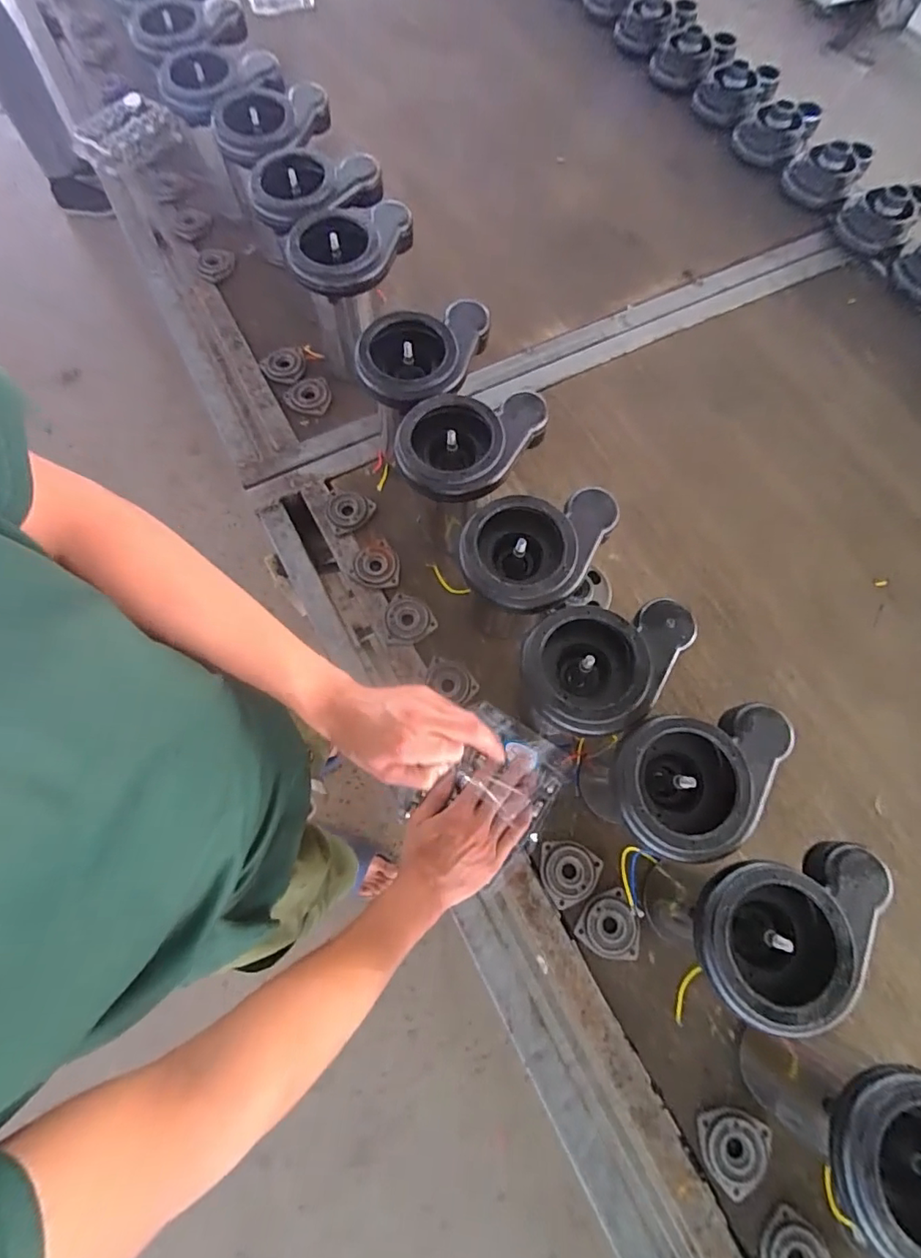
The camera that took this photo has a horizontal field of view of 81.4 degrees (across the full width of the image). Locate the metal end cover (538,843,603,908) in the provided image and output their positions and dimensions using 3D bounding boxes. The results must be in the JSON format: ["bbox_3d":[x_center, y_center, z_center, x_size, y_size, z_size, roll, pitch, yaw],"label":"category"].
[{"bbox_3d":[0.123,0.274,0.597,0.065,0.008,0.066,5,71,2],"label":"metal end cover"}]

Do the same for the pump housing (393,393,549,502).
[{"bbox_3d":[0.007,-0.204,0.588,0.127,0.061,0.162,35,74,11],"label":"pump housing"}]

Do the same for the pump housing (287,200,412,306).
[{"bbox_3d":[-0.134,-0.475,0.670,0.159,0.039,0.116,-18,72,-6],"label":"pump housing"}]

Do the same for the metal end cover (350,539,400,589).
[{"bbox_3d":[-0.115,-0.086,0.720,0.063,0.011,0.067,-3,71,-1],"label":"metal end cover"}]

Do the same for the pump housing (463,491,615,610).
[{"bbox_3d":[0.073,-0.088,0.548,0.123,0.064,0.166,34,74,11],"label":"pump housing"}]

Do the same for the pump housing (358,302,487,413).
[{"bbox_3d":[-0.044,-0.321,0.608,0.119,0.056,0.163,28,73,9],"label":"pump housing"}]

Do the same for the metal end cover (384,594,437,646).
[{"bbox_3d":[-0.063,-0.011,0.681,0.062,0.015,0.061,-1,71,-1],"label":"metal end cover"}]

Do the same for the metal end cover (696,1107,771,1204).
[{"bbox_3d":[0.265,0.501,0.513,0.065,0.011,0.066,-5,71,-2],"label":"metal end cover"}]

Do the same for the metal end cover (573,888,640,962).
[{"bbox_3d":[0.163,0.318,0.572,0.066,0.015,0.065,39,75,12],"label":"metal end cover"}]

